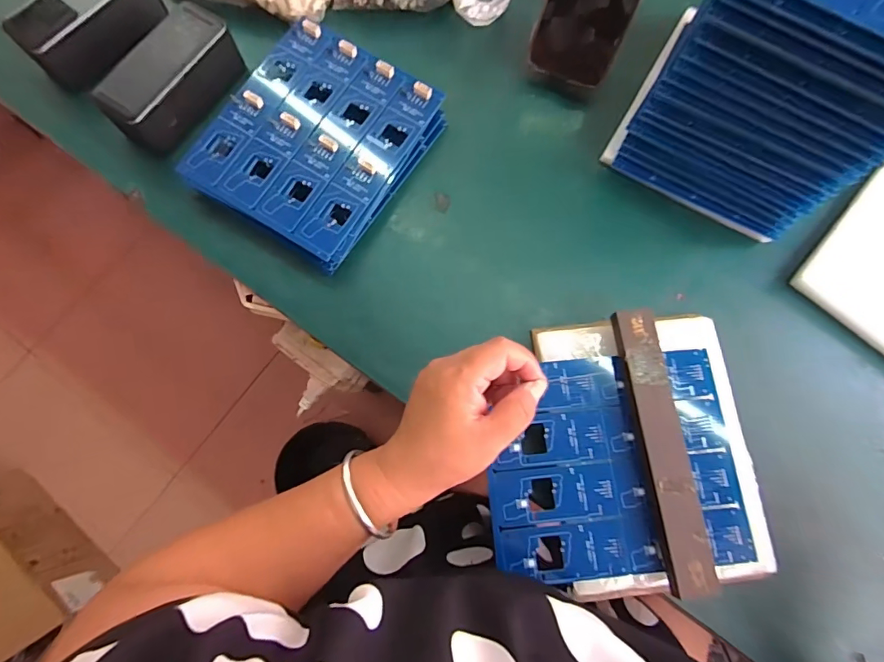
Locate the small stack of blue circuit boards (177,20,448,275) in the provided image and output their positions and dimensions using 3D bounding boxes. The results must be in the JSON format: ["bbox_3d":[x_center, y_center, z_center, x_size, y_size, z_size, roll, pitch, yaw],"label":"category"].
[{"bbox_3d":[-0.116,-0.174,0.439,0.172,0.042,0.195,31,78,7],"label":"small stack of blue circuit boards"}]

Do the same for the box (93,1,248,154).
[{"bbox_3d":[-0.257,-0.239,0.446,0.058,0.054,0.133,32,78,7],"label":"box"}]

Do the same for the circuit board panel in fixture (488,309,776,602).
[{"bbox_3d":[0.137,0.089,0.362,0.200,0.032,0.203,-5,76,-2],"label":"circuit board panel in fixture"}]

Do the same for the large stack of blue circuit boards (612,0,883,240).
[{"bbox_3d":[0.288,-0.226,0.381,0.160,0.189,0.203,31,78,7],"label":"large stack of blue circuit boards"}]

